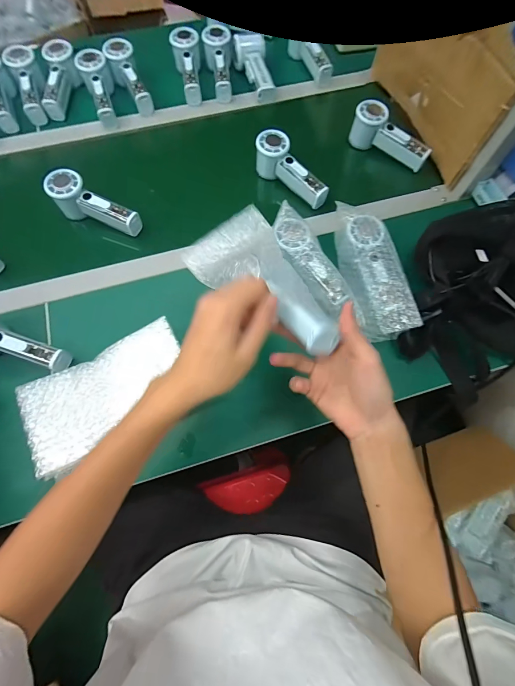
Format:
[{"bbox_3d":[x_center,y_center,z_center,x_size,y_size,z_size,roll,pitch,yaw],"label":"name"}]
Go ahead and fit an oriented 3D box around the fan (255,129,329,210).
[{"bbox_3d":[0.063,-0.304,0.564,0.145,0.061,0.044,40,73,14],"label":"fan"}]

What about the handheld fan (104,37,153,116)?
[{"bbox_3d":[-0.255,-0.533,0.644,0.053,0.055,0.157,-28,89,-11],"label":"handheld fan"}]

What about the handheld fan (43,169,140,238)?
[{"bbox_3d":[-0.269,-0.227,0.541,0.153,0.054,0.055,26,70,-4],"label":"handheld fan"}]

